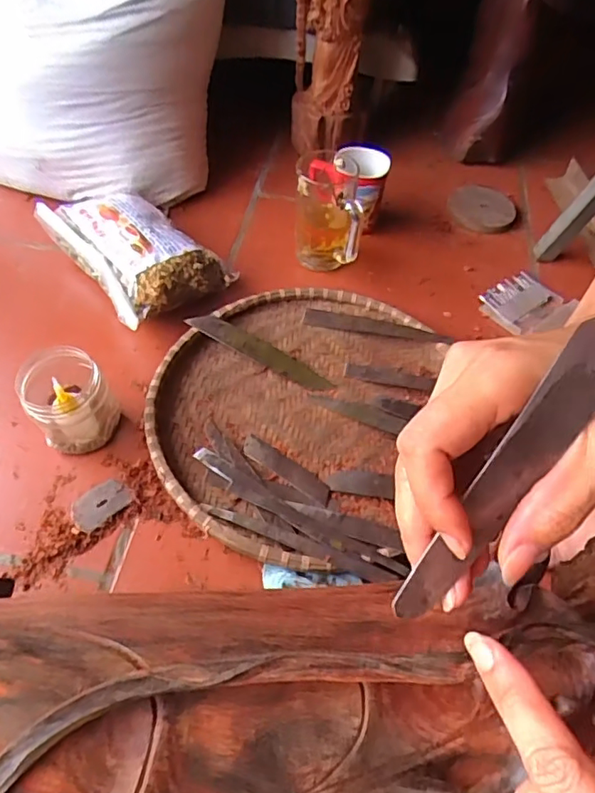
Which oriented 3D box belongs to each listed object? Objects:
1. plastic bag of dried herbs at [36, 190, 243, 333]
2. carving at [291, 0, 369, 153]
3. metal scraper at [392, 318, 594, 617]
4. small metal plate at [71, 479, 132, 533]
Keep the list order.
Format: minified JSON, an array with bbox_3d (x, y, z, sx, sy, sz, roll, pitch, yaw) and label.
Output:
[{"bbox_3d":[-0.213,-0.180,0.680,0.145,0.073,0.243,-38,62,-26],"label":"plastic bag of dried herbs"},{"bbox_3d":[0.048,-0.537,0.761,0.102,0.340,0.135,3,52,1],"label":"carving"},{"bbox_3d":[0.076,0.030,0.201,0.021,0.128,0.004,33,12,-5],"label":"metal scraper"},{"bbox_3d":[-0.184,0.100,0.507,0.037,0.004,0.052,38,60,25],"label":"small metal plate"}]

